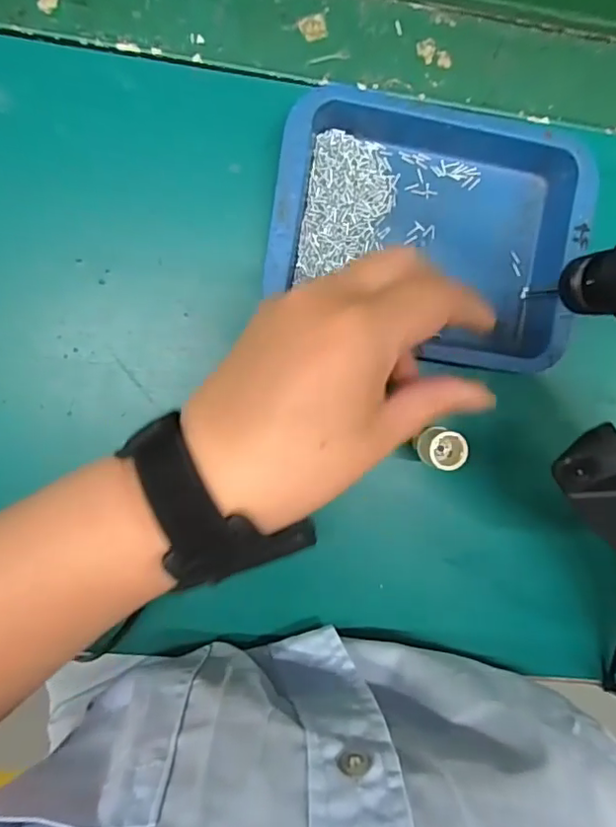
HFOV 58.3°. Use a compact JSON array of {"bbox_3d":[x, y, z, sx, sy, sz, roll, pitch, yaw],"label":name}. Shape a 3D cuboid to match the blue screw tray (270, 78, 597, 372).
[{"bbox_3d":[0.060,-0.090,0.280,0.154,0.024,0.120,8,92,-7],"label":"blue screw tray"}]

